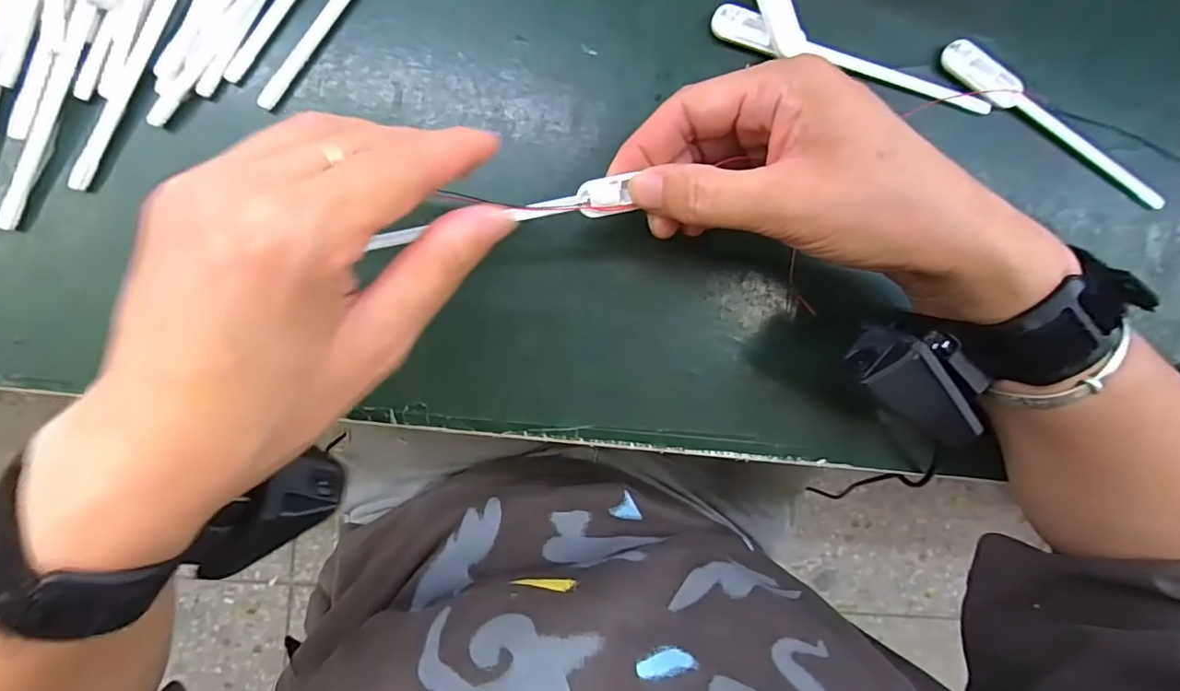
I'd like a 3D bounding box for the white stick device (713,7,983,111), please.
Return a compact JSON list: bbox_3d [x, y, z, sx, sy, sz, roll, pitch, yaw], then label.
[{"bbox_3d":[0.126,-0.131,0.262,0.144,0.007,0.017,16,94,-8],"label":"white stick device"}]

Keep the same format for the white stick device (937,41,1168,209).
[{"bbox_3d":[0.236,-0.110,0.277,0.142,0.007,0.018,26,93,-8],"label":"white stick device"}]

